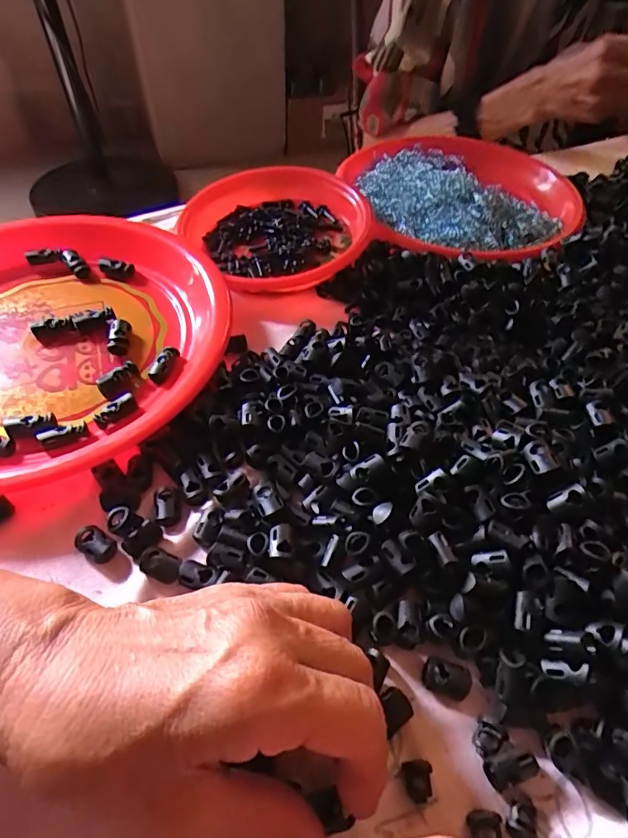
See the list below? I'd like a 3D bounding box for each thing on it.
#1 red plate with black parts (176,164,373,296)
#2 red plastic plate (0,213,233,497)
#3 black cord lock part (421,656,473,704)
[{"bbox_3d":[-0.033,-0.167,0.431,0.148,0.041,0.164,-17,54,-14],"label":"red plate with black parts"},{"bbox_3d":[-0.199,-0.056,0.341,0.263,0.028,0.263,0,52,0],"label":"red plastic plate"},{"bbox_3d":[0.061,0.118,0.223,0.022,0.009,0.014,18,54,13],"label":"black cord lock part"}]

